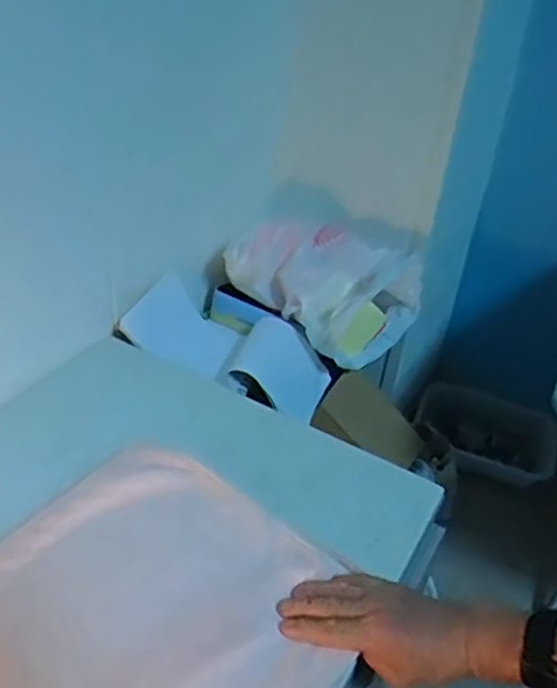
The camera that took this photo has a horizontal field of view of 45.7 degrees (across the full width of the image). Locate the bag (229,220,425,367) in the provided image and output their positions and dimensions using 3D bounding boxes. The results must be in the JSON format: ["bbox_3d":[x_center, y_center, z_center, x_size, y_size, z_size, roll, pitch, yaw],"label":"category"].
[{"bbox_3d":[0.070,-0.094,1.017,0.239,0.147,0.175,32,44,31],"label":"bag"}]

